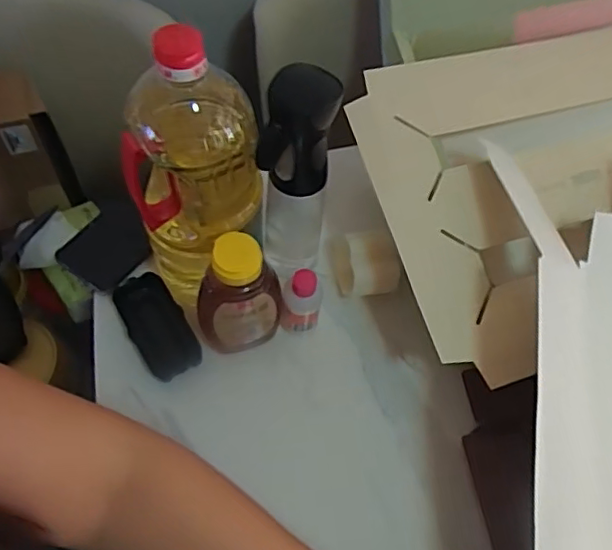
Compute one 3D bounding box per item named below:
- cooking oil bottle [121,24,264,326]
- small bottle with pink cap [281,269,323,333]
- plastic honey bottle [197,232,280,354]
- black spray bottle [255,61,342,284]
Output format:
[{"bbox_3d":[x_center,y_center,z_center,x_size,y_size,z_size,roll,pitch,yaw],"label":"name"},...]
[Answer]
[{"bbox_3d":[-0.093,-0.073,0.504,0.105,0.272,0.095,-4,61,-6],"label":"cooking oil bottle"},{"bbox_3d":[-0.005,0.028,0.574,0.037,0.086,0.029,1,61,-3],"label":"small bottle with pink cap"},{"bbox_3d":[-0.061,0.022,0.534,0.075,0.147,0.042,-22,65,-15],"label":"plastic honey bottle"},{"bbox_3d":[-0.010,-0.080,0.544,0.059,0.231,0.061,7,61,1],"label":"black spray bottle"}]

